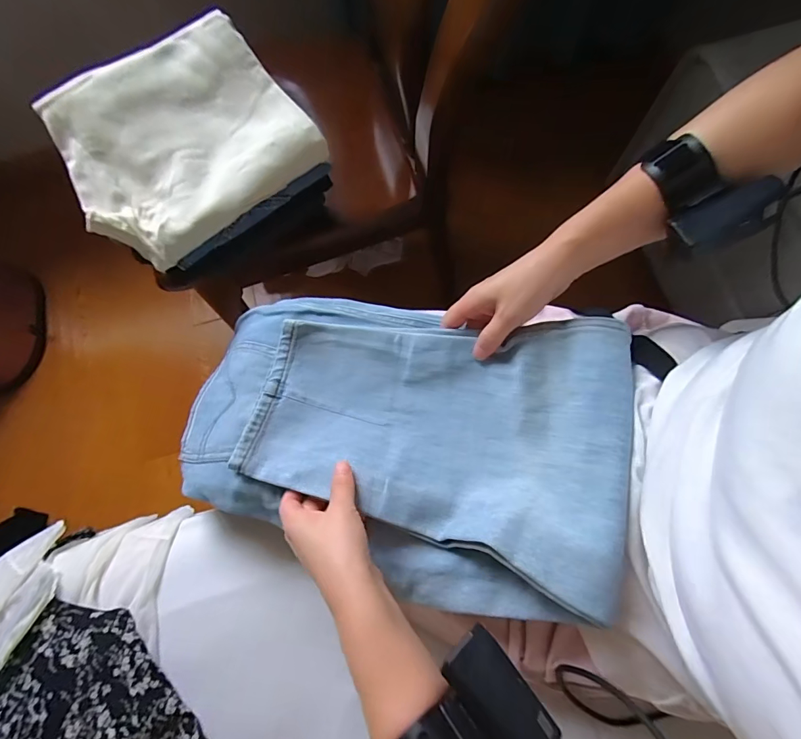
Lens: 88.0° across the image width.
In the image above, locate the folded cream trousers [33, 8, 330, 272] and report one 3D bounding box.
[{"bbox_3d":[-0.248,-0.269,0.483,0.256,0.067,0.215,-34,76,-8],"label":"folded cream trousers"}]

